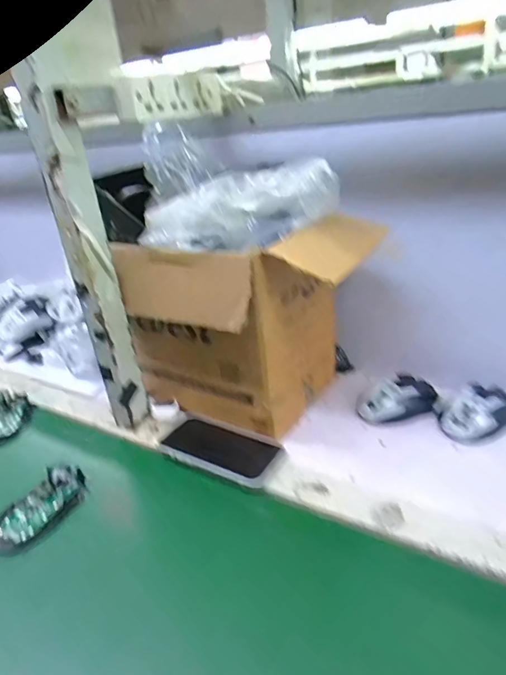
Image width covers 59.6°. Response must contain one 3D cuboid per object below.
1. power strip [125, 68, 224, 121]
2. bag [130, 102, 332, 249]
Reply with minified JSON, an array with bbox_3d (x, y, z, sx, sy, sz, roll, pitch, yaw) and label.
[{"bbox_3d":[-0.083,-0.305,0.554,0.022,0.051,0.189,8,29,26],"label":"power strip"},{"bbox_3d":[-0.013,-0.145,0.508,0.210,0.081,0.109,-16,28,-21],"label":"bag"}]

